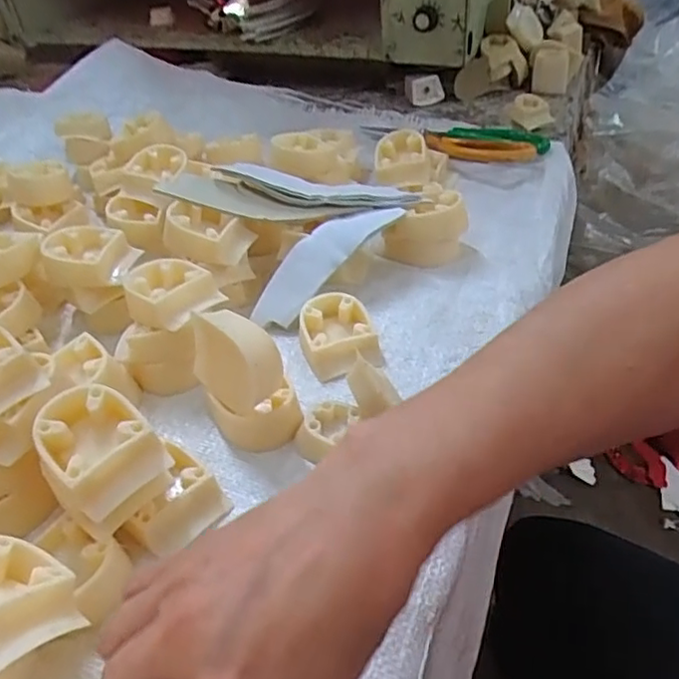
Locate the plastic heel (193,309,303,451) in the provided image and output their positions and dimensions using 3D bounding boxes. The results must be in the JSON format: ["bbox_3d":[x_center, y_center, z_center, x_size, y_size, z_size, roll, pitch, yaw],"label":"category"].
[{"bbox_3d":[-0.054,0.020,0.356,0.047,0.066,0.058,-18,43,-16],"label":"plastic heel"}]

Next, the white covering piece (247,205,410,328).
[{"bbox_3d":[-0.012,-0.060,0.449,0.035,0.011,0.131,43,77,10],"label":"white covering piece"}]

